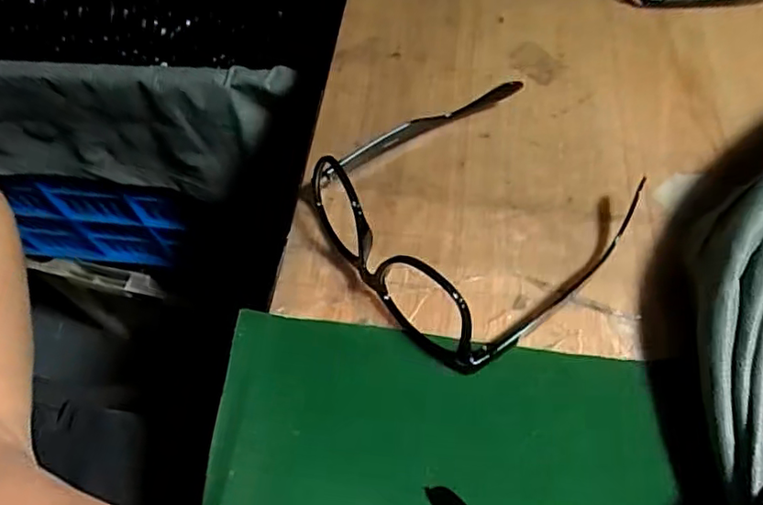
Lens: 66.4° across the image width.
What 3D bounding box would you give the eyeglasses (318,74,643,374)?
[{"bbox_3d":[0.051,-0.034,0.336,0.162,0.041,0.154,-38,64,-19],"label":"eyeglasses"}]

